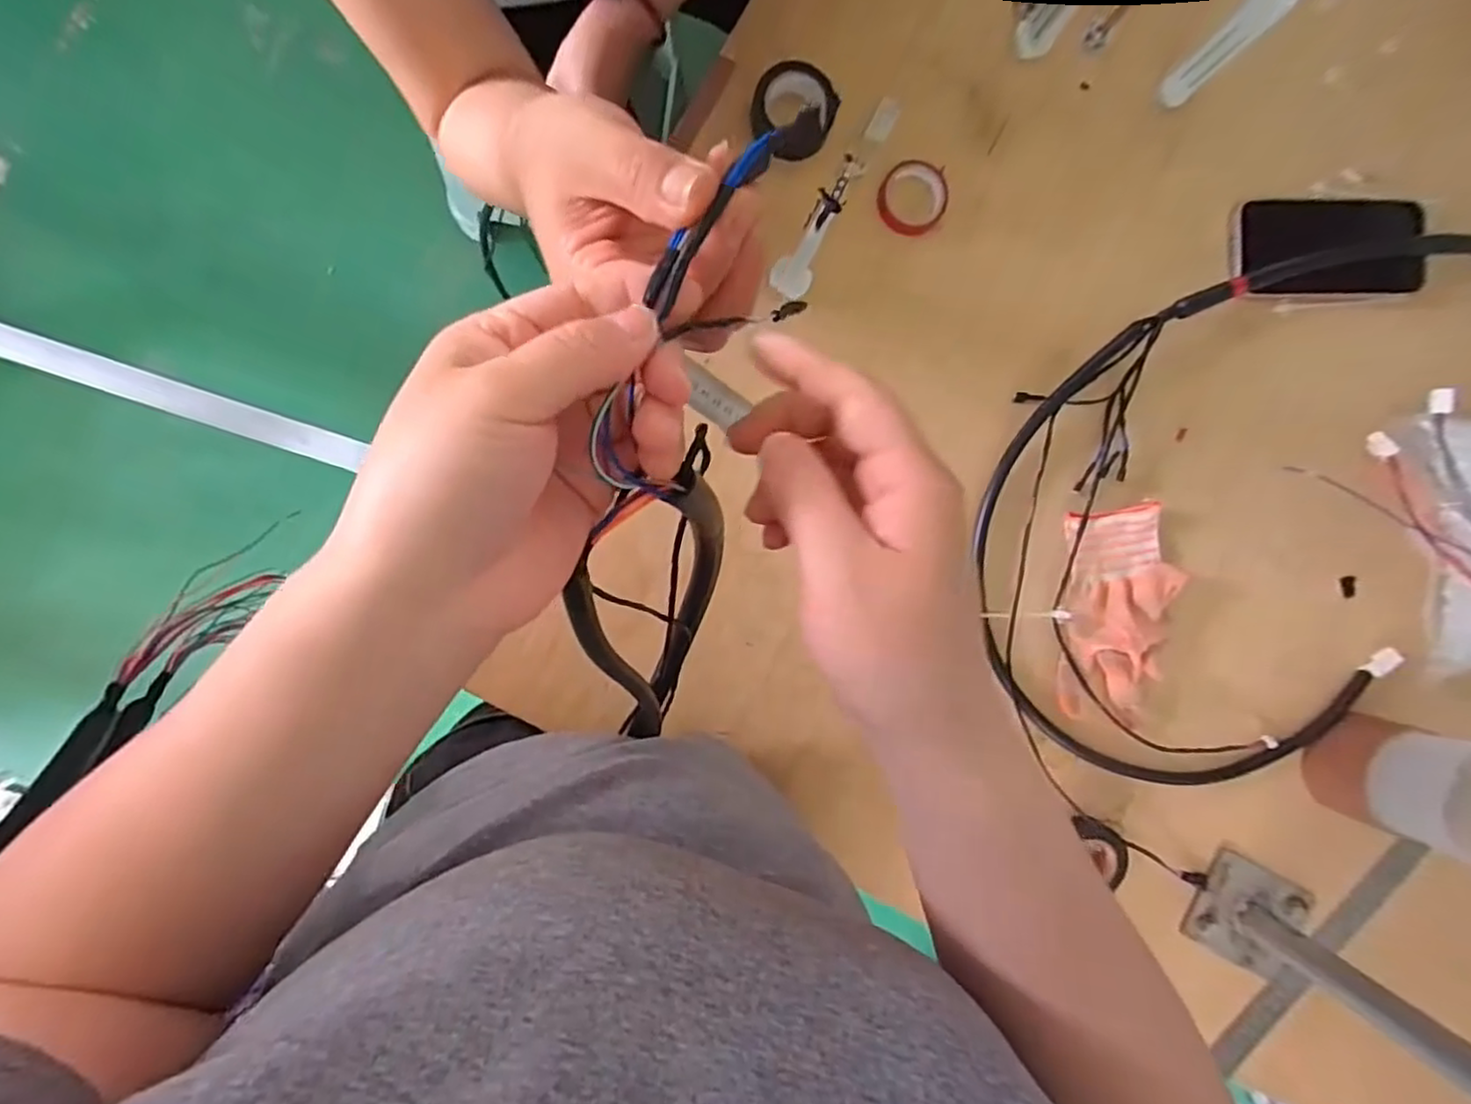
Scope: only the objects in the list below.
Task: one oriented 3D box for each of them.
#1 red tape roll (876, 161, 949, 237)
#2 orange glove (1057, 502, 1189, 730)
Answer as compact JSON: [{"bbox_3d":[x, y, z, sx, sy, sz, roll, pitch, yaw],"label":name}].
[{"bbox_3d":[0.129,-0.256,0.497,0.054,0.018,0.048,-26,95,-5],"label":"red tape roll"},{"bbox_3d":[0.290,0.047,0.519,0.078,0.019,0.158,3,92,-7],"label":"orange glove"}]

